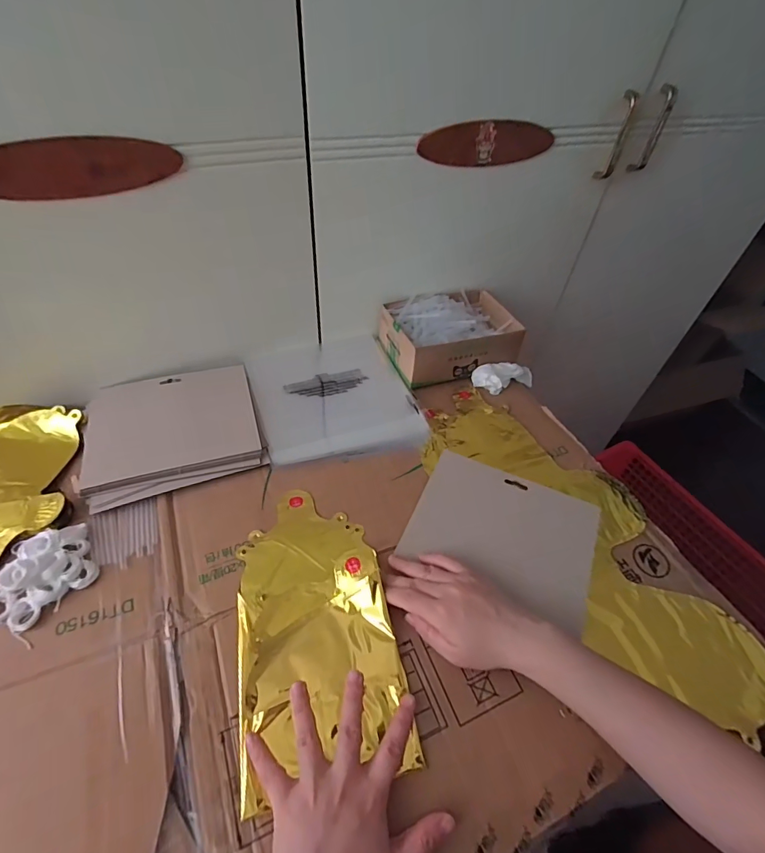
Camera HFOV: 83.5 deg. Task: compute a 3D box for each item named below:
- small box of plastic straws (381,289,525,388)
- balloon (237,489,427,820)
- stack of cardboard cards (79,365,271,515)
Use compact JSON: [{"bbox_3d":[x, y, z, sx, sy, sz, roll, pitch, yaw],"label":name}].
[{"bbox_3d":[0.102,-0.140,0.646,0.190,0.071,0.136,-16,52,-17],"label":"small box of plastic straws"},{"bbox_3d":[-0.064,0.172,0.402,0.137,0.026,0.258,-8,50,-11],"label":"balloon"},{"bbox_3d":[-0.255,-0.001,0.527,0.196,0.018,0.177,-15,52,-17],"label":"stack of cardboard cards"}]

